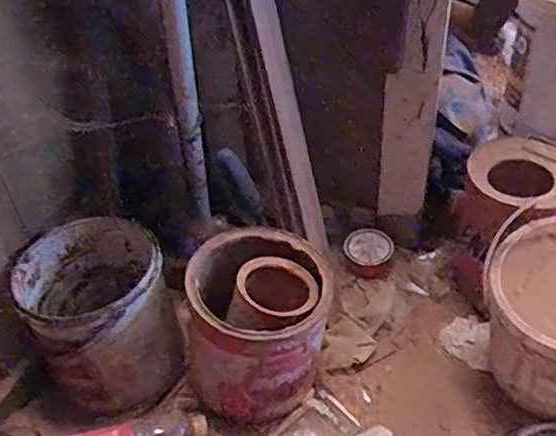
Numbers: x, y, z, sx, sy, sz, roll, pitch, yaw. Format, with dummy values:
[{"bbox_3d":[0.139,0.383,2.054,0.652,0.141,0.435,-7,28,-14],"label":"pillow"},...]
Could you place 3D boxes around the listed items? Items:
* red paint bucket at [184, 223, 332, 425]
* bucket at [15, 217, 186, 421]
[{"bbox_3d":[-0.022,0.133,0.753,0.182,0.186,0.175,0,41,7],"label":"red paint bucket"},{"bbox_3d":[-0.228,0.135,0.788,0.174,0.204,0.184,-24,44,-19],"label":"bucket"}]

